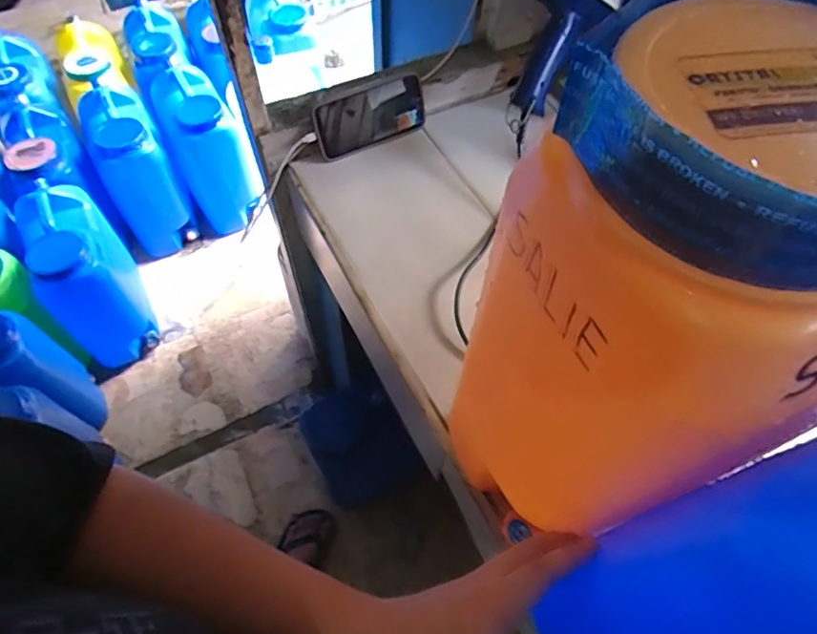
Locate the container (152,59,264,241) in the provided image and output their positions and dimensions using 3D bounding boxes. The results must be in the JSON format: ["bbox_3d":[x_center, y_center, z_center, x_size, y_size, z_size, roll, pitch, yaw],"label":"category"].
[{"bbox_3d":[-0.594,-0.494,1.616,0.202,0.406,0.297,-26,63,-16],"label":"container"}]

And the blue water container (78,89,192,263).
[{"bbox_3d":[-0.778,-0.423,1.561,0.183,0.410,0.298,-26,63,-16],"label":"blue water container"}]

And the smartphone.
[{"bbox_3d":[-0.050,-0.279,0.752,0.165,0.081,0.016,-27,43,-15],"label":"smartphone"}]

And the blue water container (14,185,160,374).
[{"bbox_3d":[-0.789,-0.084,1.376,0.188,0.433,0.348,-26,63,-16],"label":"blue water container"}]

